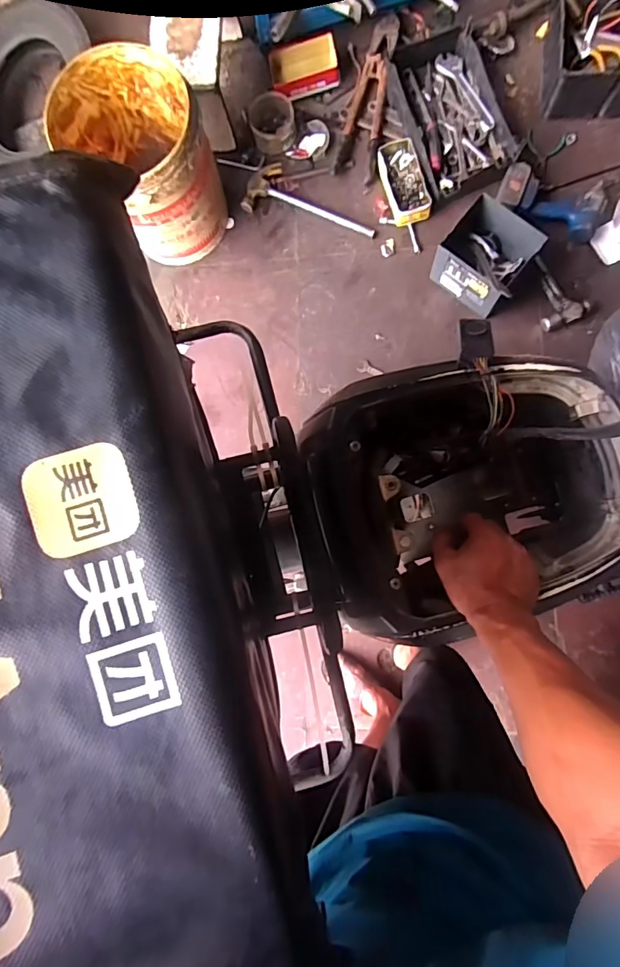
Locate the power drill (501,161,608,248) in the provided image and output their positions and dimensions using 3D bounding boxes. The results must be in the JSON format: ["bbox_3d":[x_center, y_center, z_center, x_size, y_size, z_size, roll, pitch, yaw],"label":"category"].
[{"bbox_3d":[0.578,-0.680,1.149,0.241,0.070,0.138,15,89,7],"label":"power drill"}]

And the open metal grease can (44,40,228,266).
[{"bbox_3d":[-0.373,-0.743,1.147,0.299,0.346,0.318,-31,84,4],"label":"open metal grease can"}]

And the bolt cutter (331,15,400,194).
[{"bbox_3d":[0.145,-0.995,1.242,0.113,0.038,0.433,9,88,7],"label":"bolt cutter"}]

